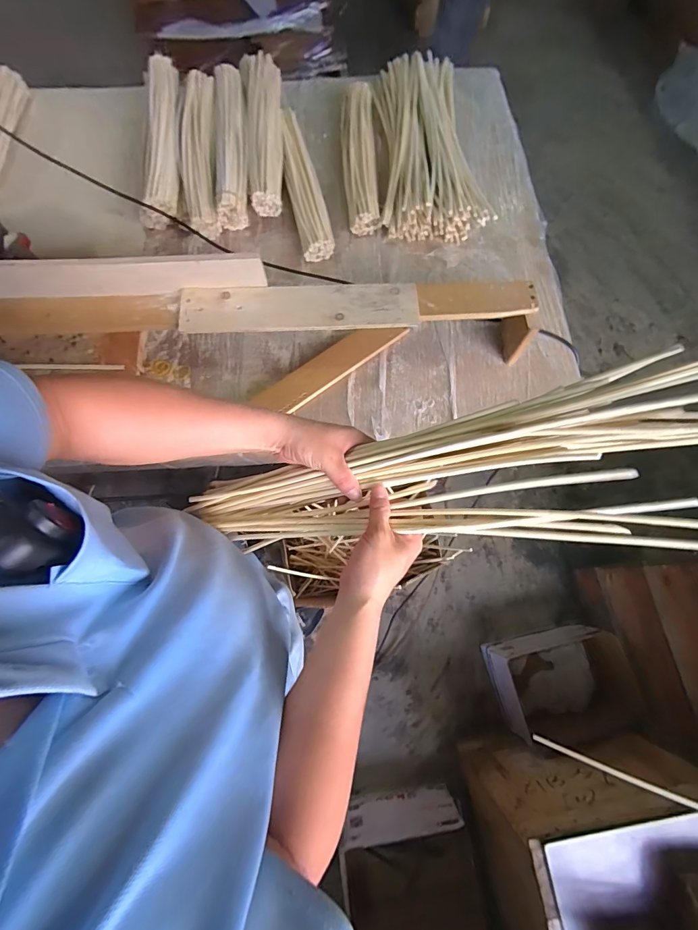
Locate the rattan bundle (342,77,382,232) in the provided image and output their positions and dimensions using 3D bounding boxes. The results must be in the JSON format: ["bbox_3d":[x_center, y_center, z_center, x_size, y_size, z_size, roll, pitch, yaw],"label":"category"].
[{"bbox_3d":[0.023,-0.684,0.833,0.070,0.070,0.392,-1,73,-1],"label":"rattan bundle"}]

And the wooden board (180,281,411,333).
[{"bbox_3d":[-0.077,-0.248,0.604,0.361,0.012,0.081,-3,73,-2],"label":"wooden board"}]

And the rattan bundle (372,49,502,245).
[{"bbox_3d":[0.156,-0.716,0.852,0.214,0.067,0.509,-6,74,-2],"label":"rattan bundle"}]

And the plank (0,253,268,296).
[{"bbox_3d":[-0.342,-0.287,0.585,0.419,0.064,0.015,-1,73,-1],"label":"plank"}]

